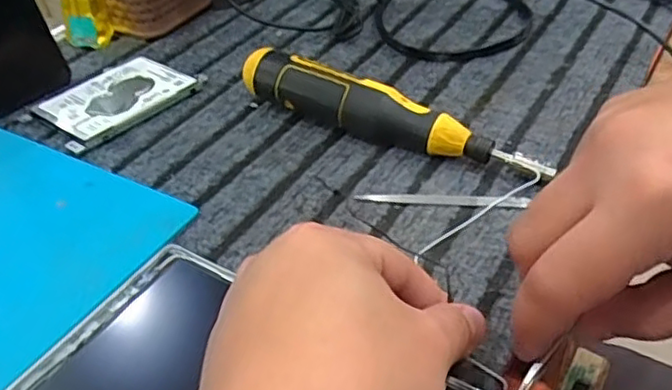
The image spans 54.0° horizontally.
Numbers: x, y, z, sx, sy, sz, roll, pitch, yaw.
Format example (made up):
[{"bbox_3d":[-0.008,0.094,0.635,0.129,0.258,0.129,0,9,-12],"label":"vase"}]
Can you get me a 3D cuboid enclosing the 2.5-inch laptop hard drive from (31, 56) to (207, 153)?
[{"bbox_3d":[-0.157,-0.070,0.479,0.069,0.011,0.107,29,50,33],"label":"2.5-inch laptop hard drive"}]

